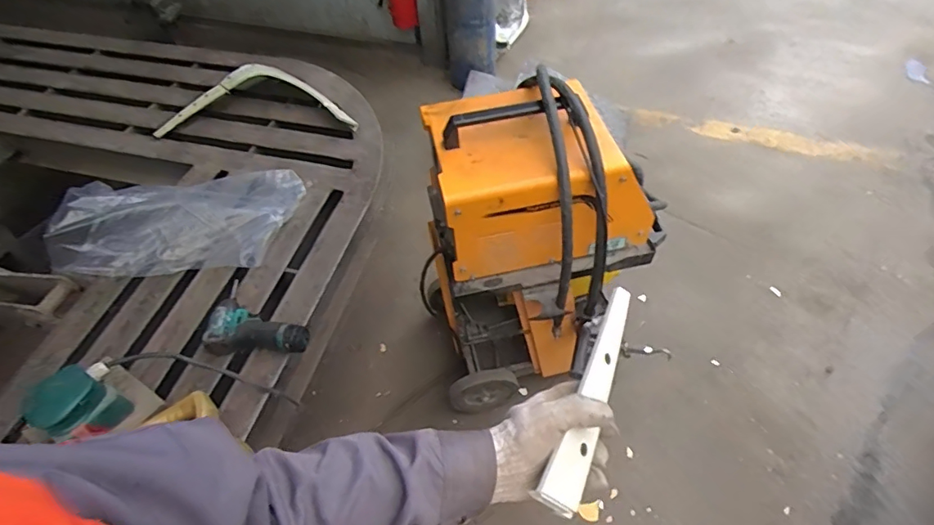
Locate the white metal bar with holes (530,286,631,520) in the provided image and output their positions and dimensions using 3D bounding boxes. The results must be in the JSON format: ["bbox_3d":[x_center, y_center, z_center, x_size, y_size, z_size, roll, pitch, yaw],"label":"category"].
[{"bbox_3d":[0.122,0.121,0.494,0.045,0.017,0.237,43,55,-21],"label":"white metal bar with holes"}]

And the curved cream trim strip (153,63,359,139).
[{"bbox_3d":[-0.603,-0.477,1.469,0.572,0.105,0.183,-2,54,3],"label":"curved cream trim strip"}]

